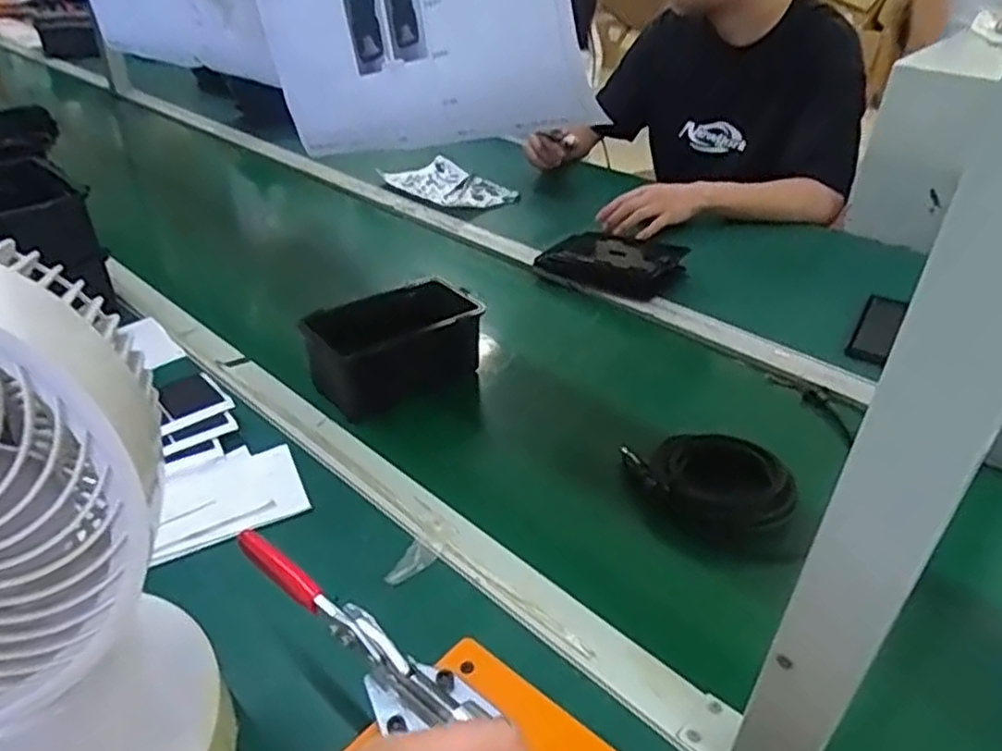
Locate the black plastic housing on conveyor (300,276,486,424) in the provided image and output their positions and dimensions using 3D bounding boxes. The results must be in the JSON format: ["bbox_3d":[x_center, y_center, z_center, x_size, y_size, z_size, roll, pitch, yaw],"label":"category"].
[{"bbox_3d":[-0.115,-0.033,0.775,0.183,0.076,0.116,-19,39,-27],"label":"black plastic housing on conveyor"}]

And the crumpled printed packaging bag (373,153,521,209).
[{"bbox_3d":[-0.093,-0.336,1.296,0.168,0.024,0.222,-24,41,-32],"label":"crumpled printed packaging bag"}]

